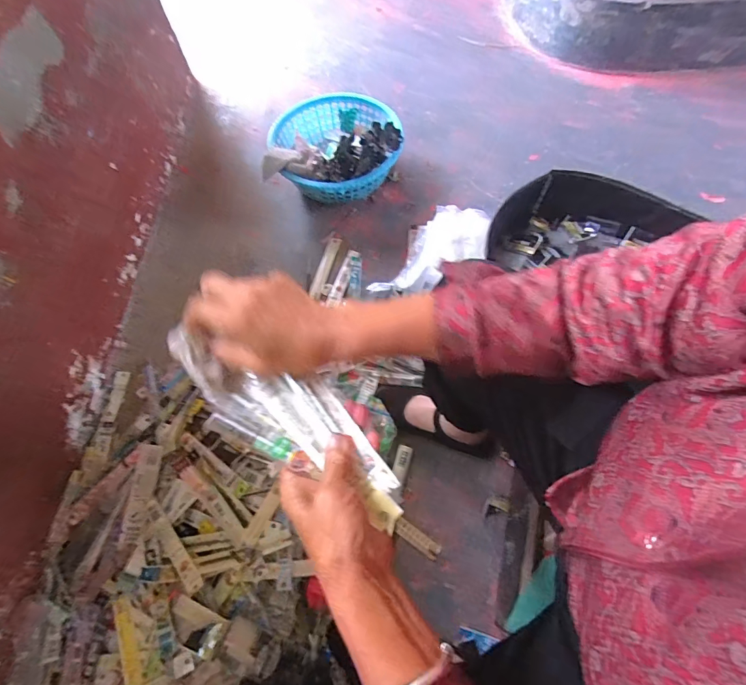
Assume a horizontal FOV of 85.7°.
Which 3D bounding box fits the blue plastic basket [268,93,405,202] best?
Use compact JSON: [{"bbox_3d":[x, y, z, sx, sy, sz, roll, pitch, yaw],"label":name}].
[{"bbox_3d":[-0.089,-0.489,0.998,0.298,0.108,0.308,-1,65,3],"label":"blue plastic basket"}]

